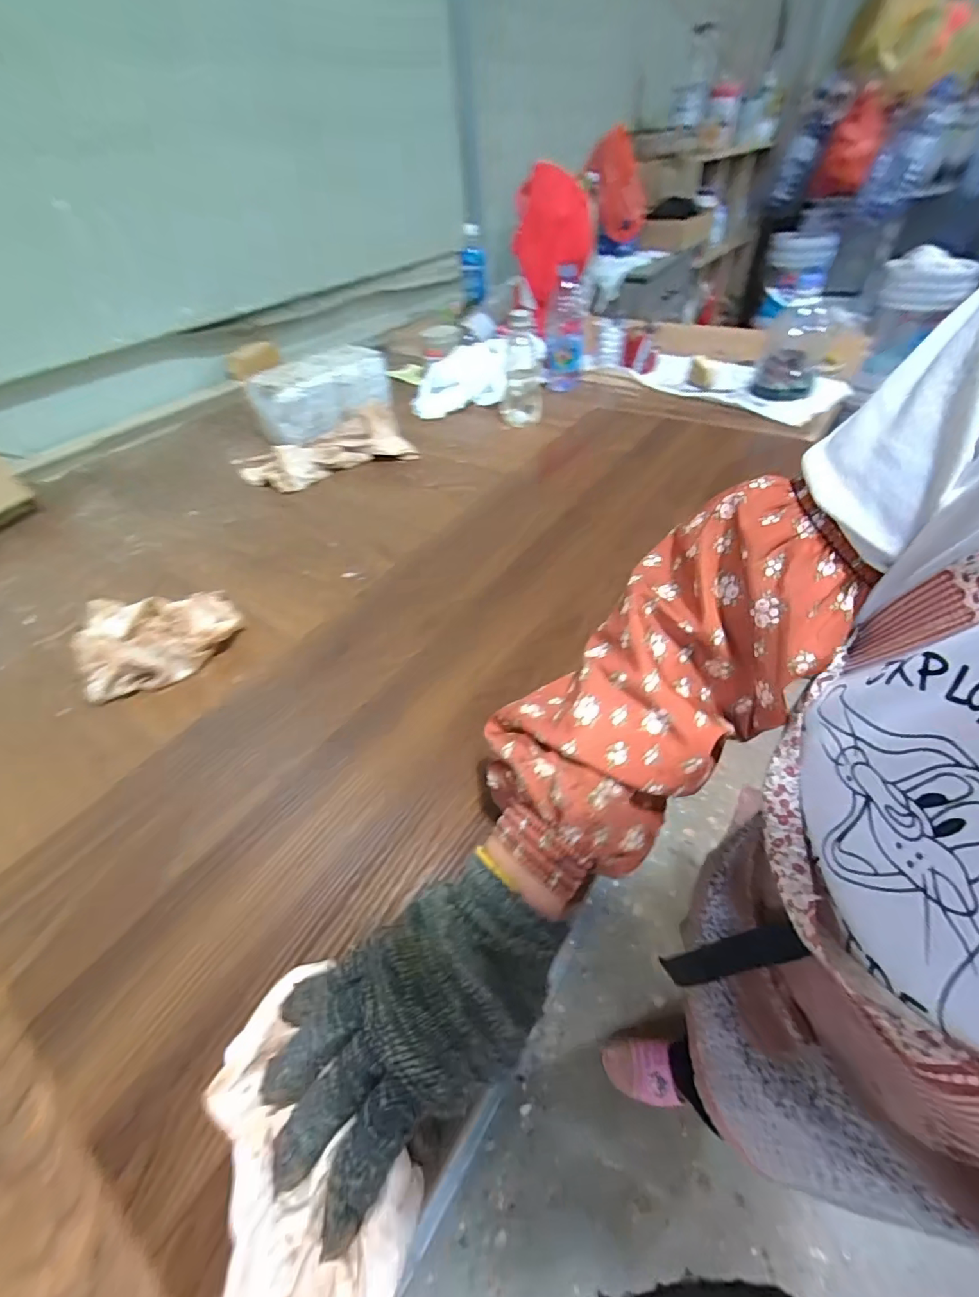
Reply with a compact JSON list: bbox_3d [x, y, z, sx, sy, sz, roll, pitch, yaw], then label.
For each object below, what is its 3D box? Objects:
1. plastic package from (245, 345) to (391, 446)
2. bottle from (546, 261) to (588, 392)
[{"bbox_3d":[-0.296,-0.465,0.882,0.252,0.104,0.118,-34,53,-24],"label":"plastic package"},{"bbox_3d":[0.144,-0.603,0.915,0.072,0.193,0.075,1,47,7],"label":"bottle"}]

